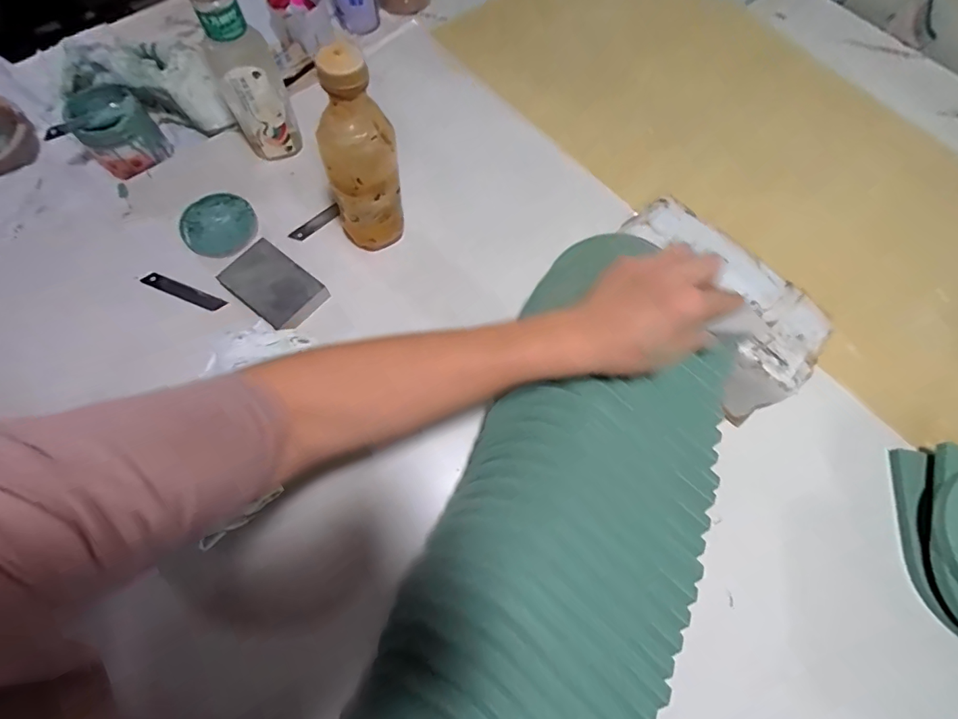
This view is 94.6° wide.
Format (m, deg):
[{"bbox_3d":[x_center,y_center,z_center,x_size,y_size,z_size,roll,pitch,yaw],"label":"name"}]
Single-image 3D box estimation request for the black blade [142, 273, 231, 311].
[{"bbox_3d":[-0.337,-0.077,0.503,0.100,0.007,0.016,21,81,6],"label":"black blade"}]

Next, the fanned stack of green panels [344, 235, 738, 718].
[{"bbox_3d":[0.057,0.150,0.331,0.188,0.052,0.530,26,72,8],"label":"fanned stack of green panels"}]

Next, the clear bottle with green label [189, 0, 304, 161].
[{"bbox_3d":[-0.257,-0.312,0.494,0.069,0.222,0.060,-24,71,-11],"label":"clear bottle with green label"}]

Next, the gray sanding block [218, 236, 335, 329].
[{"bbox_3d":[-0.230,-0.083,0.491,0.105,0.022,0.069,38,72,12],"label":"gray sanding block"}]

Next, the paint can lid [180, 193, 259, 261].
[{"bbox_3d":[-0.307,-0.157,0.527,0.081,0.013,0.089,1,69,-2],"label":"paint can lid"}]

